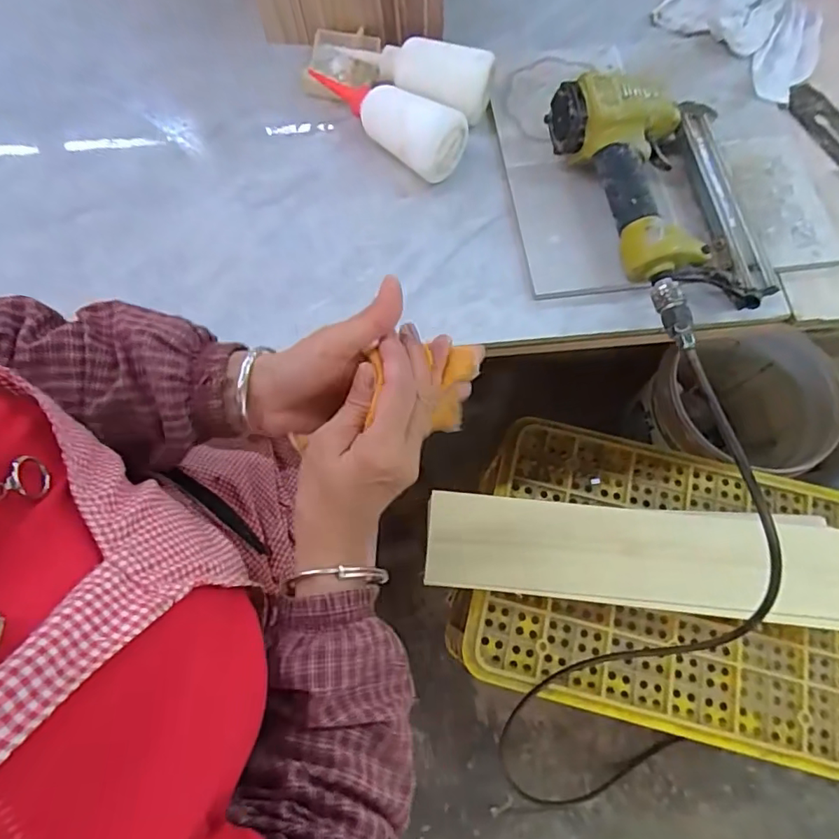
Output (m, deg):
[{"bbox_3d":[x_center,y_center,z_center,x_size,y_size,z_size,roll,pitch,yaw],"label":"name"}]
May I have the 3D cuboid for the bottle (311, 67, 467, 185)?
[{"bbox_3d":[-0.043,-0.312,0.524,0.190,0.057,0.050,39,76,11],"label":"bottle"}]

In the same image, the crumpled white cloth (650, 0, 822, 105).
[{"bbox_3d":[0.373,-0.453,0.573,0.146,0.082,0.185,-39,77,-12],"label":"crumpled white cloth"}]

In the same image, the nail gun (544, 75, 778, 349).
[{"bbox_3d":[0.237,-0.211,0.483,0.162,0.084,0.263,-23,74,-8],"label":"nail gun"}]

